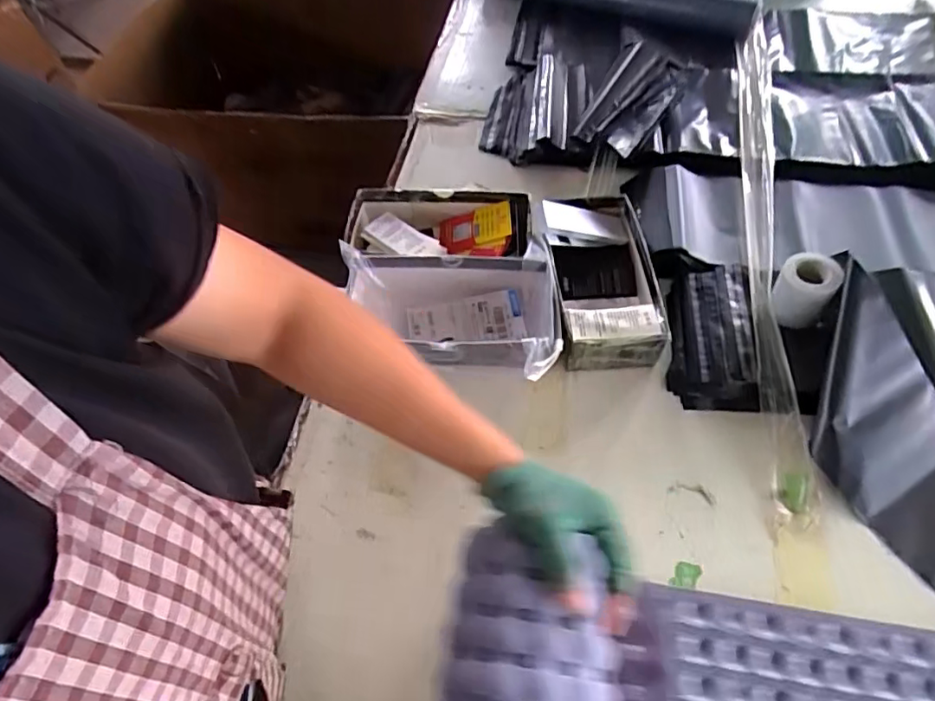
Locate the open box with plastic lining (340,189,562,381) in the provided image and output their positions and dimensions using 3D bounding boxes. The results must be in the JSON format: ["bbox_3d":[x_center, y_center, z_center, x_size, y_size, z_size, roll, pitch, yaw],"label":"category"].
[{"bbox_3d":[-0.018,-0.083,0.663,0.241,0.101,0.236,4,58,6],"label":"open box with plastic lining"}]

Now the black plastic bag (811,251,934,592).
[{"bbox_3d":[0.417,0.077,0.545,0.154,0.049,0.313,-18,76,-8],"label":"black plastic bag"}]

